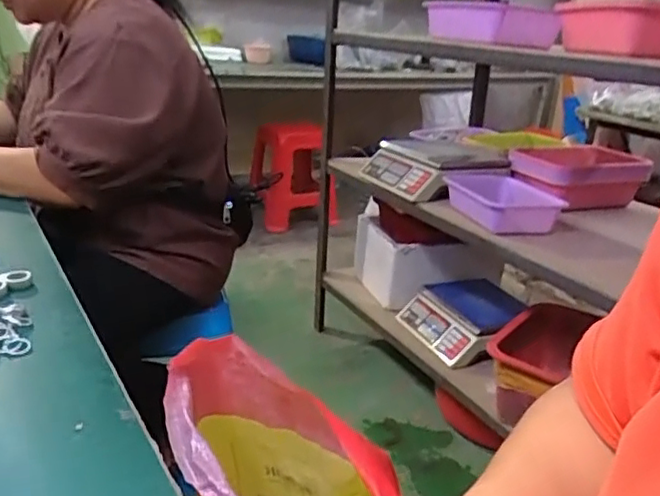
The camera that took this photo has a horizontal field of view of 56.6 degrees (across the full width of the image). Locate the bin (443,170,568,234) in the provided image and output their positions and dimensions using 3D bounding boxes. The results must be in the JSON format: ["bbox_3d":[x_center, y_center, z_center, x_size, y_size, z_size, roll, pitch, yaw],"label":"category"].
[{"bbox_3d":[0.380,-0.105,1.374,0.224,0.069,0.239,-2,21,-15],"label":"bin"}]

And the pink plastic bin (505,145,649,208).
[{"bbox_3d":[0.607,-0.184,1.523,0.315,0.126,0.197,-9,24,-30],"label":"pink plastic bin"}]

